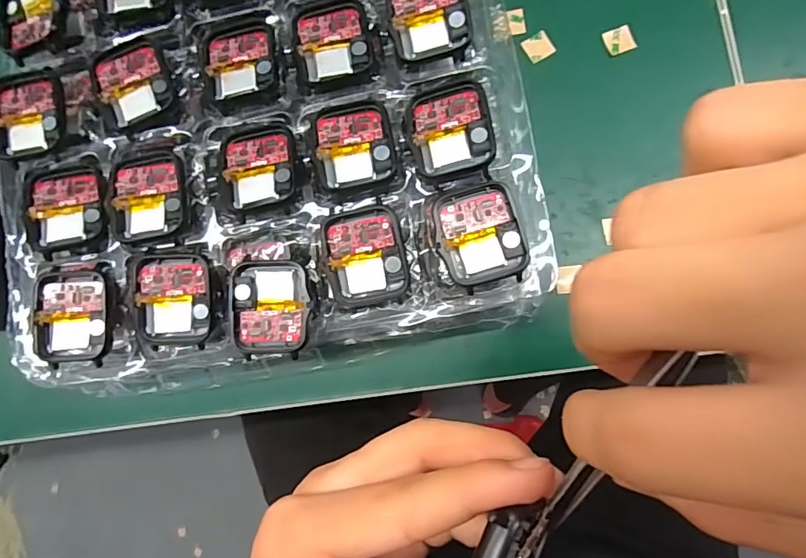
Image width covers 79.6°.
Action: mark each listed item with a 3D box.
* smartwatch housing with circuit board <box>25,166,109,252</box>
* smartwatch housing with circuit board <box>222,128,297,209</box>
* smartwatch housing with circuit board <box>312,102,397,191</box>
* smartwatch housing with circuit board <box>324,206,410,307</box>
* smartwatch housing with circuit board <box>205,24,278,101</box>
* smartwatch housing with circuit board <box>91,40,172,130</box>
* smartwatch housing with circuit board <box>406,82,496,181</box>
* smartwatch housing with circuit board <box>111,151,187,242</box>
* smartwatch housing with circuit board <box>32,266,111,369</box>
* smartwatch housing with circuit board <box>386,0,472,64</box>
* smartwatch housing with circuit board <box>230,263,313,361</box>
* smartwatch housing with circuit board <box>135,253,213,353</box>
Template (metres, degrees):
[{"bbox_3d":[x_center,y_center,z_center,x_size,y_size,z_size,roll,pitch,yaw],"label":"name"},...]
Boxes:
[{"bbox_3d":[-0.165,-0.036,0.240,0.042,0.011,0.042,-6,83,4],"label":"smartwatch housing with circuit board"},{"bbox_3d":[-0.069,-0.054,0.233,0.035,0.006,0.039,-8,83,4],"label":"smartwatch housing with circuit board"},{"bbox_3d":[-0.023,-0.063,0.226,0.036,0.004,0.041,-10,83,4],"label":"smartwatch housing with circuit board"},{"bbox_3d":[-0.017,-0.011,0.224,0.036,0.011,0.043,-9,83,4],"label":"smartwatch housing with circuit board"},{"bbox_3d":[-0.080,-0.109,0.241,0.035,0.006,0.040,-9,83,4],"label":"smartwatch housing with circuit board"},{"bbox_3d":[-0.133,-0.097,0.238,0.034,0.006,0.041,-23,83,2],"label":"smartwatch housing with circuit board"},{"bbox_3d":[0.021,-0.068,0.221,0.037,0.008,0.043,-8,83,4],"label":"smartwatch housing with circuit board"},{"bbox_3d":[-0.123,-0.041,0.233,0.037,0.005,0.042,-7,83,4],"label":"smartwatch housing with circuit board"},{"bbox_3d":[-0.158,0.018,0.234,0.036,0.008,0.046,-6,83,4],"label":"smartwatch housing with circuit board"},{"bbox_3d":[0.012,-0.126,0.230,0.037,0.010,0.042,-10,83,4],"label":"smartwatch housing with circuit board"},{"bbox_3d":[-0.062,0.013,0.227,0.037,0.006,0.043,-1,84,5],"label":"smartwatch housing with circuit board"},{"bbox_3d":[-0.109,0.011,0.233,0.035,0.012,0.043,1,84,5],"label":"smartwatch housing with circuit board"}]

